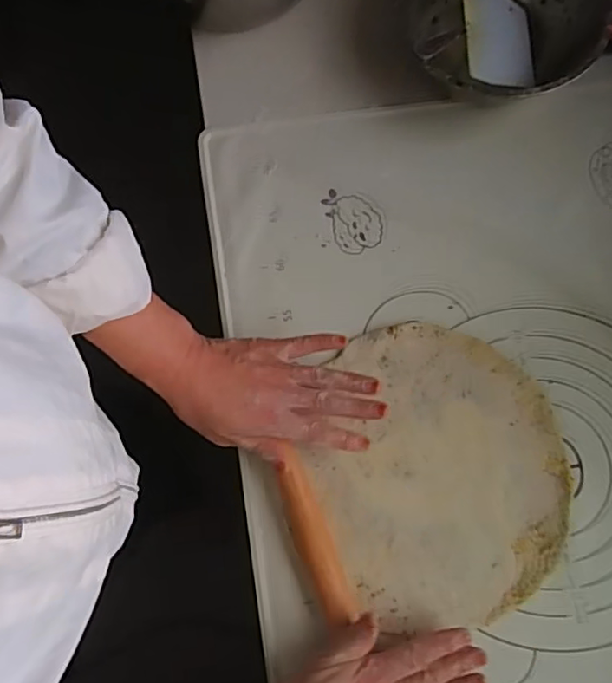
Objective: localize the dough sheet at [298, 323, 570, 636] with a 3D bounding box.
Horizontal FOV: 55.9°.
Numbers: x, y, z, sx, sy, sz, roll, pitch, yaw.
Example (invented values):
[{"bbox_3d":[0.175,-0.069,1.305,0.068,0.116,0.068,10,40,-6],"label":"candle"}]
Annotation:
[{"bbox_3d":[0.107,0.101,0.470,0.198,0.007,0.229,-21,80,-3],"label":"dough sheet"}]

